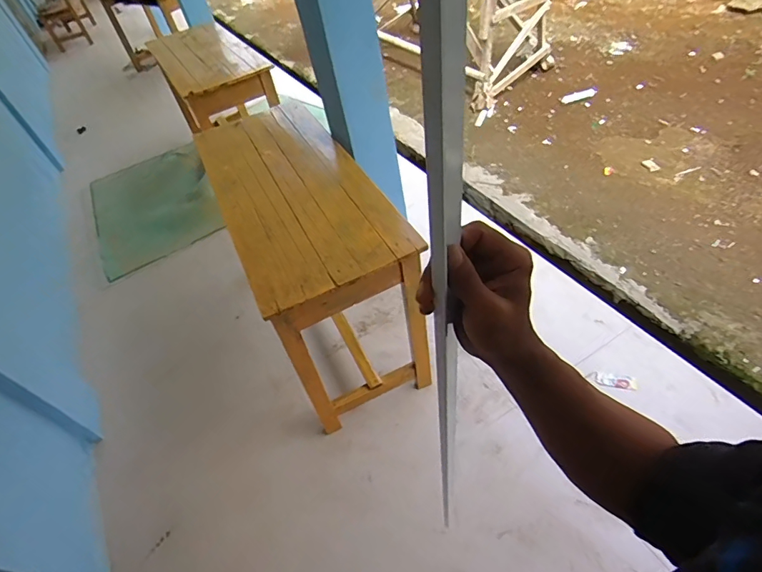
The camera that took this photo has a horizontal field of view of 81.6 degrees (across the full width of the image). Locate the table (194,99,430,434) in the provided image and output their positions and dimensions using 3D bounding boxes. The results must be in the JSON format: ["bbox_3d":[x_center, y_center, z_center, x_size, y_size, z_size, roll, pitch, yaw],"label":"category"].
[{"bbox_3d":[-0.287,-0.124,1.613,0.430,0.619,1.015,-26,49,-12],"label":"table"}]

